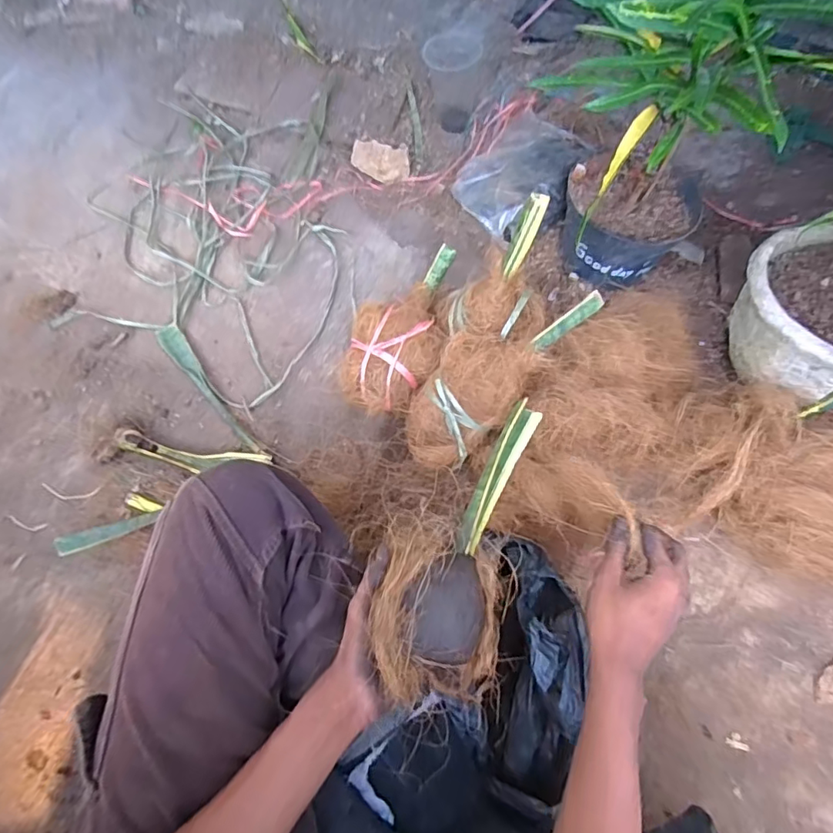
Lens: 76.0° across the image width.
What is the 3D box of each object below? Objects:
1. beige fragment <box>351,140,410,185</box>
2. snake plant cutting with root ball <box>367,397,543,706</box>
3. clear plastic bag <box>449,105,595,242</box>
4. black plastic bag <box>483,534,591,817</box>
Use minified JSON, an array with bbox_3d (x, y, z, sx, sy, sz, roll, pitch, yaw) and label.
[{"bbox_3d":[-0.057,-0.409,0.858,0.091,0.007,0.056,13,106,-1],"label":"beige fragment"},{"bbox_3d":[0.046,0.106,0.481,0.114,0.074,0.282,22,63,8],"label":"snake plant cutting with root ball"},{"bbox_3d":[0.159,-0.357,0.793,0.172,0.107,0.187,-30,72,-11],"label":"clear plastic bag"},{"bbox_3d":[0.104,0.233,0.502,0.070,0.107,0.215,9,81,4],"label":"black plastic bag"}]

